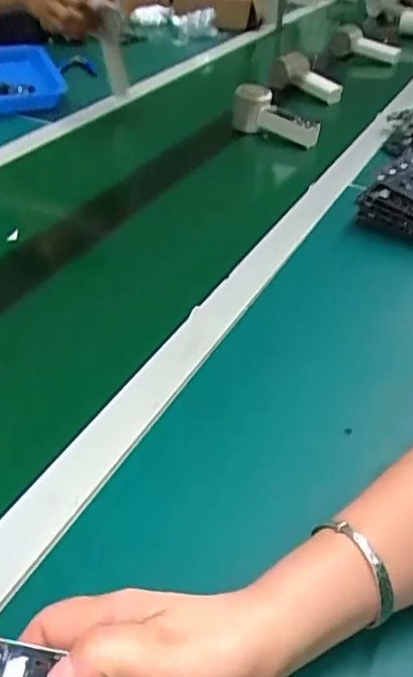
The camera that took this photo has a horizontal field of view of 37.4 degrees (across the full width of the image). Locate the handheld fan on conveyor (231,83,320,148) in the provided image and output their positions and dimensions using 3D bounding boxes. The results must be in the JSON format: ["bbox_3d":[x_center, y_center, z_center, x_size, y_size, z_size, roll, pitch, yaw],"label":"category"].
[{"bbox_3d":[0.107,-0.337,0.934,0.061,0.074,0.143,-30,47,-32],"label":"handheld fan on conveyor"}]

